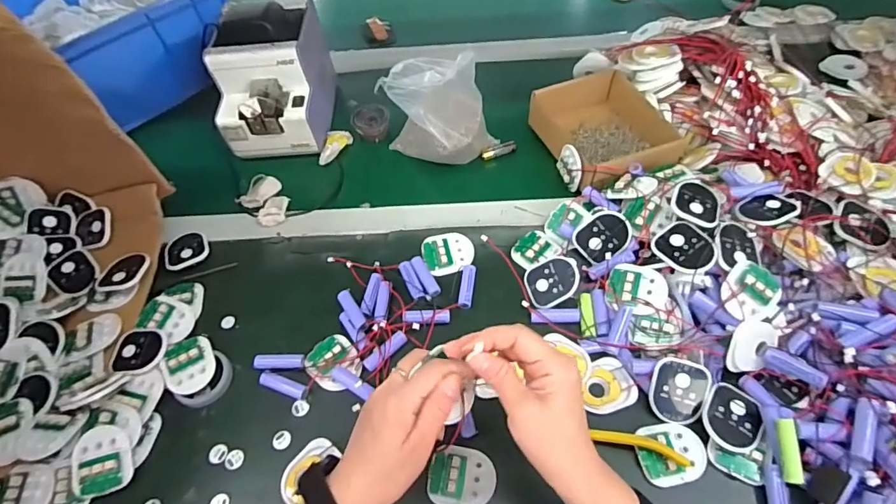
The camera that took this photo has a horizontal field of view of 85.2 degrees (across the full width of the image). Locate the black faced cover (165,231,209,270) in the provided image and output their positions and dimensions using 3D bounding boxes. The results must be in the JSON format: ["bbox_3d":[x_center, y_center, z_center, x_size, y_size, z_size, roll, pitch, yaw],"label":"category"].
[{"bbox_3d":[-0.322,-0.003,0.598,0.051,0.013,0.044,-33,60,-18],"label":"black faced cover"}]

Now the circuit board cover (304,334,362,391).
[{"bbox_3d":[-0.118,0.113,0.504,0.051,0.007,0.058,-38,61,-20],"label":"circuit board cover"}]

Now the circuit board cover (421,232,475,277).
[{"bbox_3d":[0.002,0.001,0.567,0.059,0.011,0.052,-17,56,-8],"label":"circuit board cover"}]

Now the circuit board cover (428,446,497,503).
[{"bbox_3d":[0.012,0.199,0.431,0.057,0.009,0.049,3,56,6],"label":"circuit board cover"}]

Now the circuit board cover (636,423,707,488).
[{"bbox_3d":[0.200,0.177,0.431,0.057,0.008,0.051,-8,55,-1],"label":"circuit board cover"}]

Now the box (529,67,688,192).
[{"bbox_3d":[0.208,-0.158,0.645,0.144,0.049,0.176,-20,56,-10],"label":"box"}]

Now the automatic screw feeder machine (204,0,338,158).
[{"bbox_3d":[-0.242,-0.245,0.676,0.130,0.148,0.181,-4,55,1],"label":"automatic screw feeder machine"}]

